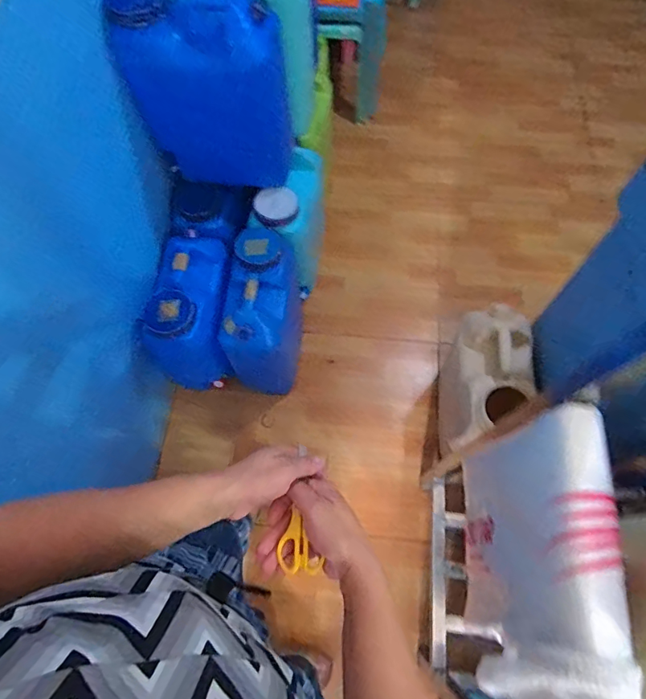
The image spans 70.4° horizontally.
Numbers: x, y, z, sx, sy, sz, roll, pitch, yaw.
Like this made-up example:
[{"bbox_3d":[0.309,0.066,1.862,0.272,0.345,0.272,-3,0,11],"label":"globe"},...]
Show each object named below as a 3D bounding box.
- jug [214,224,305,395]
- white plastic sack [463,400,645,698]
[{"bbox_3d":[-0.159,-0.108,1.291,0.171,0.399,0.293,9,67,5],"label":"jug"},{"bbox_3d":[0.236,0.273,0.529,0.093,0.242,0.369,6,67,3],"label":"white plastic sack"}]

